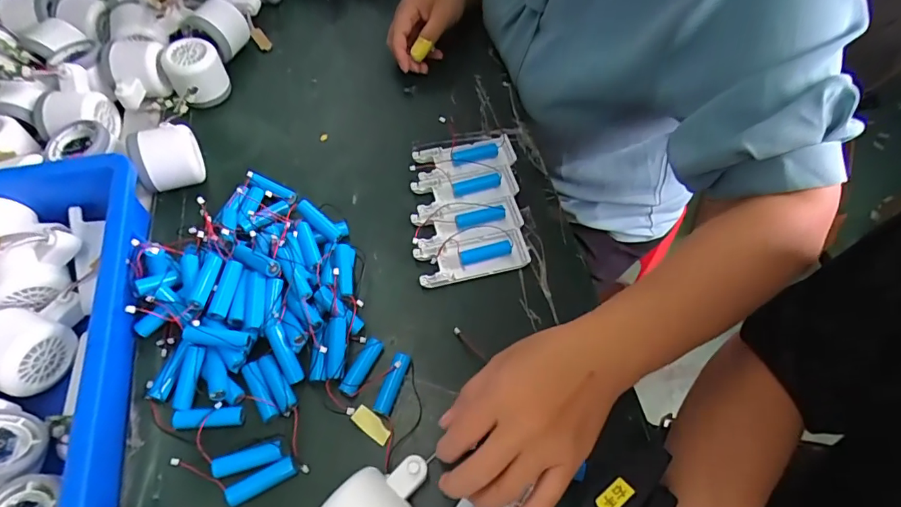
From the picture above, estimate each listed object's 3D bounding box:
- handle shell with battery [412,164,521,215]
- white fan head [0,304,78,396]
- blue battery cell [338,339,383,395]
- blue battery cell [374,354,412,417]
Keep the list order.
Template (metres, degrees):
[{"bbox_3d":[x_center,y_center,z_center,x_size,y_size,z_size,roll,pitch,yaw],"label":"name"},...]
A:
[{"bbox_3d":[0.015,-0.065,0.484,0.102,0.019,0.041,-12,62,-9],"label":"handle shell with battery"},{"bbox_3d":[-0.332,0.071,0.368,0.064,0.044,0.057,24,62,11],"label":"white fan head"},{"bbox_3d":[-0.073,0.095,0.403,0.014,0.013,0.049,26,63,12],"label":"blue battery cell"},{"bbox_3d":[-0.047,0.106,0.393,0.014,0.015,0.048,19,62,8],"label":"blue battery cell"}]

